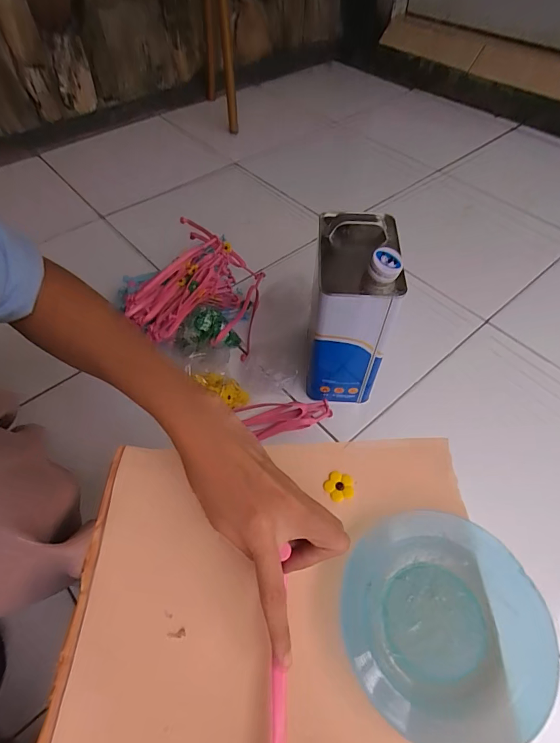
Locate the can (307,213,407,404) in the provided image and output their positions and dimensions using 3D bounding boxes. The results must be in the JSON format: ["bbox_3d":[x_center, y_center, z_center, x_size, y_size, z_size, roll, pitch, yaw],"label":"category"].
[{"bbox_3d":[0.103,-0.096,0.591,0.103,0.249,0.161,4,54,2],"label":"can"}]

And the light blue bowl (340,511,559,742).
[{"bbox_3d":[0.105,0.162,0.259,0.120,0.025,0.125,0,54,0],"label":"light blue bowl"}]

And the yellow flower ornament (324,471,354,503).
[{"bbox_3d":[0.049,0.093,0.321,0.022,0.004,0.023,0,54,0],"label":"yellow flower ornament"}]

